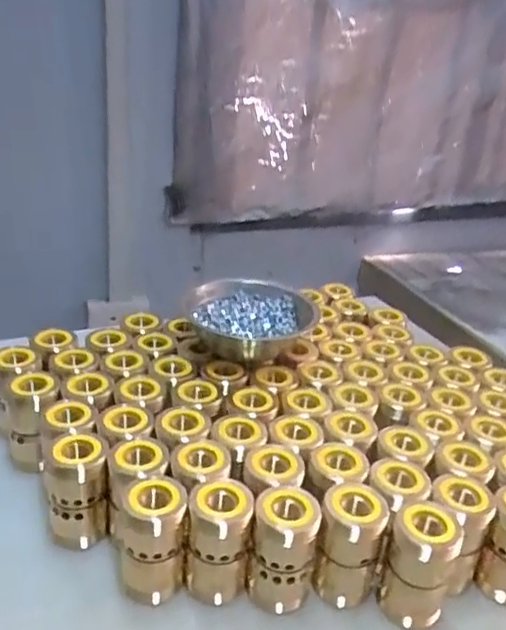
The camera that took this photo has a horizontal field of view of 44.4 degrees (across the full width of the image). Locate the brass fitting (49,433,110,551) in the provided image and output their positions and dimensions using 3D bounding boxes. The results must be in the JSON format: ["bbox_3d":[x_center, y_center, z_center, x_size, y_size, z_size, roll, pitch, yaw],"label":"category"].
[{"bbox_3d":[-0.119,0.124,0.427,0.038,0.075,0.035,-2,26,-13],"label":"brass fitting"}]

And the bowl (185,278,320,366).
[{"bbox_3d":[-0.005,0.005,0.567,0.121,0.040,0.110,3,26,-4],"label":"bowl"}]

